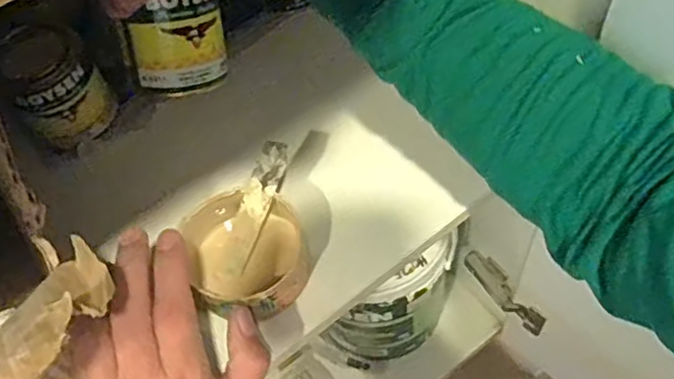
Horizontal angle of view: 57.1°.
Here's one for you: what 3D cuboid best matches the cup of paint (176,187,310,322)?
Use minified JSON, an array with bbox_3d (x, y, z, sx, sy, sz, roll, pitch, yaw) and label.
[{"bbox_3d":[-0.061,0.044,0.427,0.078,0.038,0.092,-17,58,-6],"label":"cup of paint"}]

